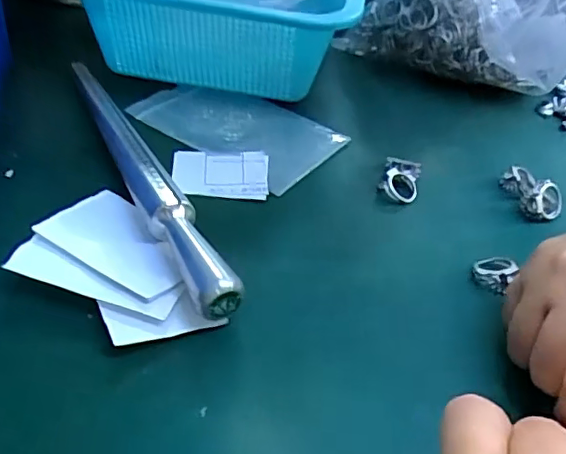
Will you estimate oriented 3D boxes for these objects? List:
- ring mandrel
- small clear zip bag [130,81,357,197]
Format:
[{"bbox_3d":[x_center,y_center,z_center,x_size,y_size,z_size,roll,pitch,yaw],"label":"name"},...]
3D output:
[{"bbox_3d":[-0.081,-0.037,0.314,0.020,0.021,0.231,-17,48,-25],"label":"ring mandrel"},{"bbox_3d":[-0.026,-0.068,0.371,0.121,0.007,0.081,30,47,22],"label":"small clear zip bag"}]

